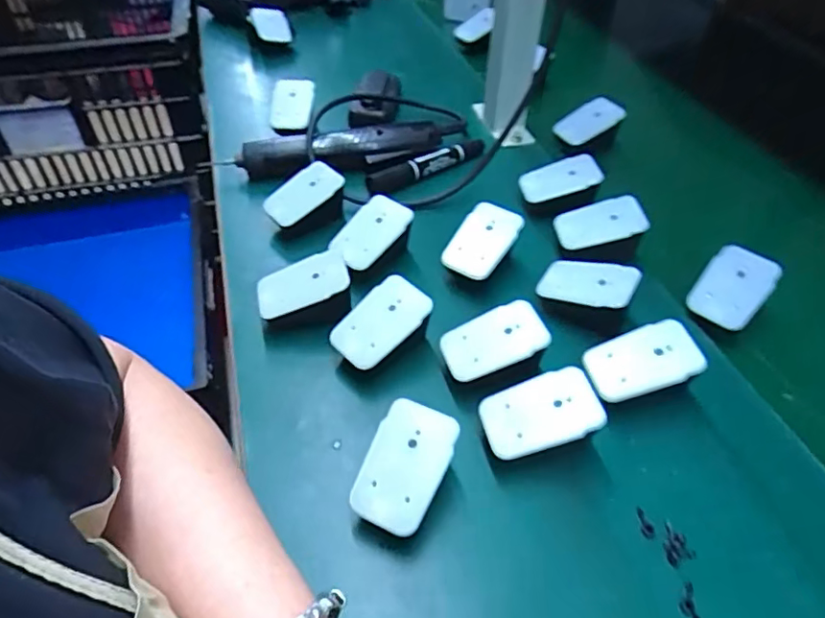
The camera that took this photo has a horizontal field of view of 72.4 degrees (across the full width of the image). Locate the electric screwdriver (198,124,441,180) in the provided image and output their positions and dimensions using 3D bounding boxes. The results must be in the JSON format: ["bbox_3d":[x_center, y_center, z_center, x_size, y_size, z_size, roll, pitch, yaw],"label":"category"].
[{"bbox_3d":[-0.086,-0.157,0.564,0.226,0.032,0.040,-8,46,-8],"label":"electric screwdriver"}]

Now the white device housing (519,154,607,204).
[{"bbox_3d":[0.135,-0.118,0.516,0.069,0.010,0.040,-20,53,16],"label":"white device housing"}]

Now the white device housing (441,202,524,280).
[{"bbox_3d":[0.056,-0.055,0.452,0.042,0.008,0.065,30,79,14],"label":"white device housing"}]

